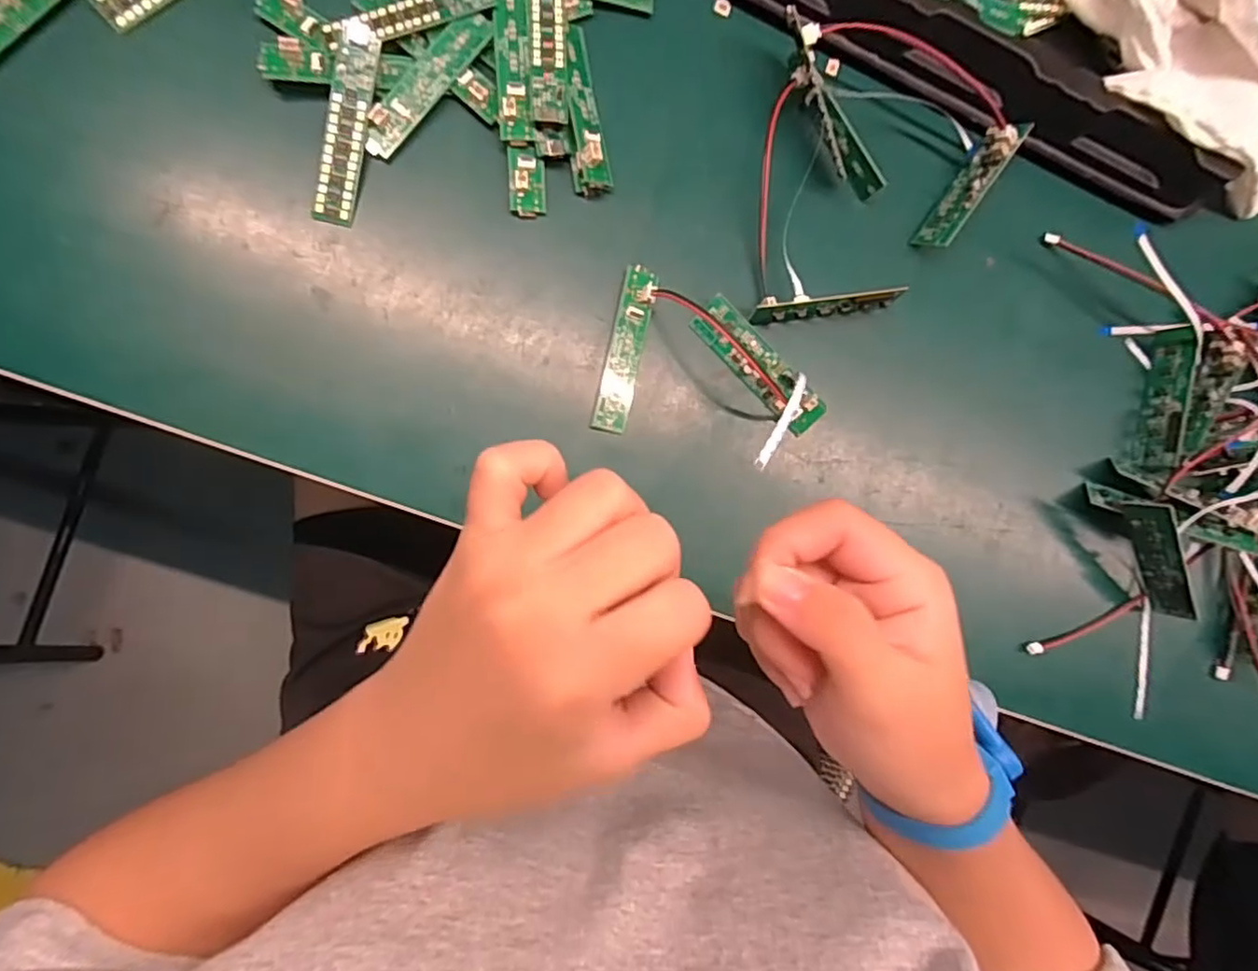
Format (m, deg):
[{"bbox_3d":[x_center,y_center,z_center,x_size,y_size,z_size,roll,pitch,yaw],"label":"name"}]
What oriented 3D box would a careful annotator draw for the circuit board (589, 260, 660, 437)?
[{"bbox_3d":[-0.001,-0.069,0.325,0.018,0.009,0.084,13,85,-10],"label":"circuit board"}]

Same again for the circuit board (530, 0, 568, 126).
[{"bbox_3d":[-0.039,-0.217,0.313,0.018,0.010,0.082,0,88,-11],"label":"circuit board"}]

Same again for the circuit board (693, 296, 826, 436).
[{"bbox_3d":[0.069,-0.062,0.336,0.022,0.011,0.082,-44,96,-9],"label":"circuit board"}]

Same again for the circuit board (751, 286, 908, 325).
[{"bbox_3d":[0.103,-0.095,0.336,0.079,0.020,0.011,-11,90,-11],"label":"circuit board"}]

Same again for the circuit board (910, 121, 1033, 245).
[{"bbox_3d":[0.185,-0.164,0.349,0.006,0.021,0.076,36,90,-42],"label":"circuit board"}]

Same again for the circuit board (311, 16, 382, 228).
[{"bbox_3d":[-0.131,-0.169,0.299,0.017,0.005,0.090,10,98,-21],"label":"circuit board"}]

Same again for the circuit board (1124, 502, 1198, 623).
[{"bbox_3d":[0.289,0.043,0.348,0.006,0.022,0.077,-39,113,-22],"label":"circuit board"}]

